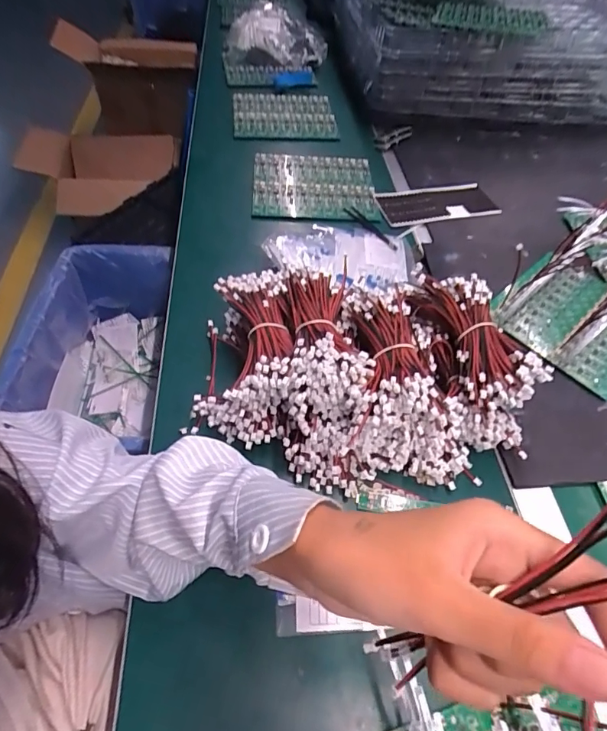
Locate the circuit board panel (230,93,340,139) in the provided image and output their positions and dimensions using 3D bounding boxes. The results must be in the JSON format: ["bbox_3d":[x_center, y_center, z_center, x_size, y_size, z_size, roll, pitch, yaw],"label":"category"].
[{"bbox_3d":[-0.040,-0.505,0.875,0.212,0.015,0.163,1,62,1],"label":"circuit board panel"}]

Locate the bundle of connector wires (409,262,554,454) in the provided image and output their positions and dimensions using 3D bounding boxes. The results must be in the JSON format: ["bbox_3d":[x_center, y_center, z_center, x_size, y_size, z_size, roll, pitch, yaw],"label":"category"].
[{"bbox_3d":[0.181,-0.019,0.459,0.087,0.065,0.196,-9,55,-13],"label":"bundle of connector wires"}]

